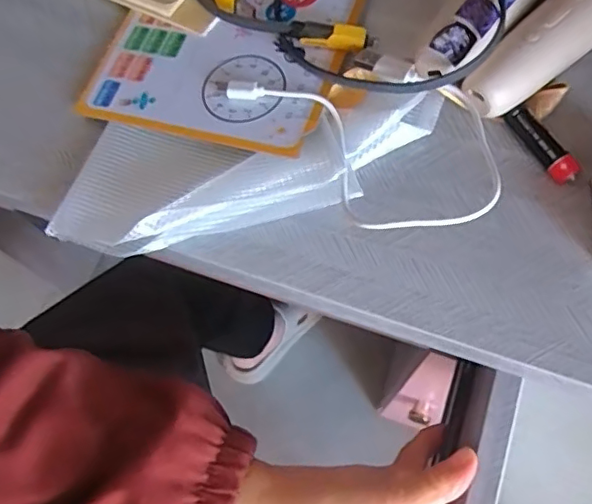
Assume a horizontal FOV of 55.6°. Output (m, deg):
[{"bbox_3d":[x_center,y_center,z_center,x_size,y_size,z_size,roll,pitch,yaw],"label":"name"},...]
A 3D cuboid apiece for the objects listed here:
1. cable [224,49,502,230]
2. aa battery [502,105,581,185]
[{"bbox_3d":[0.039,-0.064,0.289,0.083,0.026,0.142,-38,70,-12],"label":"cable"},{"bbox_3d":[0.130,-0.057,0.294,0.014,0.013,0.048,-26,68,-7],"label":"aa battery"}]

